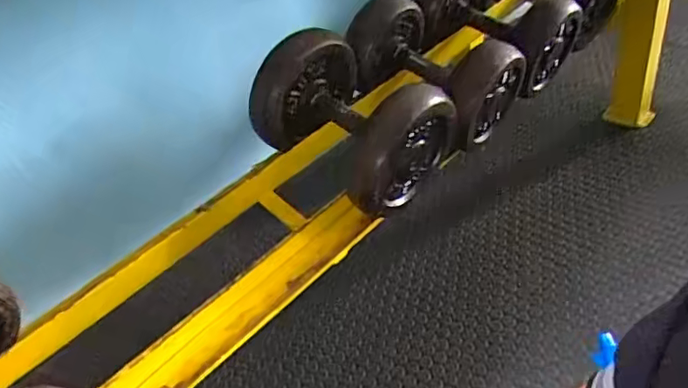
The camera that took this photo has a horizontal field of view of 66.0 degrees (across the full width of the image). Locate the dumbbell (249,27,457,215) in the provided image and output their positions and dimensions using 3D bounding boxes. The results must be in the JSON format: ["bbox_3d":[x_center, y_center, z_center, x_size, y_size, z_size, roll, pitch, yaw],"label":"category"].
[{"bbox_3d":[0.017,-0.111,0.727,0.240,0.180,0.172,23,48,32],"label":"dumbbell"}]

